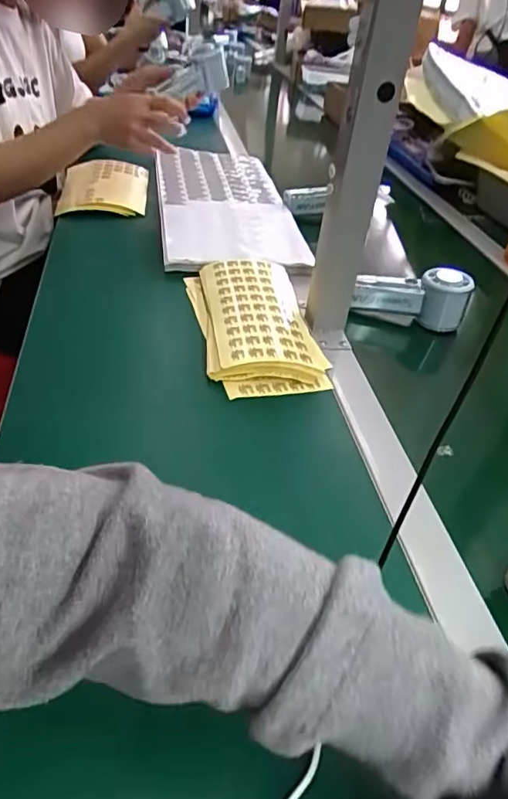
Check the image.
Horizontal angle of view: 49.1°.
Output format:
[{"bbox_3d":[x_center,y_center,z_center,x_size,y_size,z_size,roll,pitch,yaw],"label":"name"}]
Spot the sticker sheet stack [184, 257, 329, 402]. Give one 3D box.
[{"bbox_3d":[-0.001,-0.090,0.612,0.122,0.055,0.223,-6,36,-12],"label":"sticker sheet stack"}]

